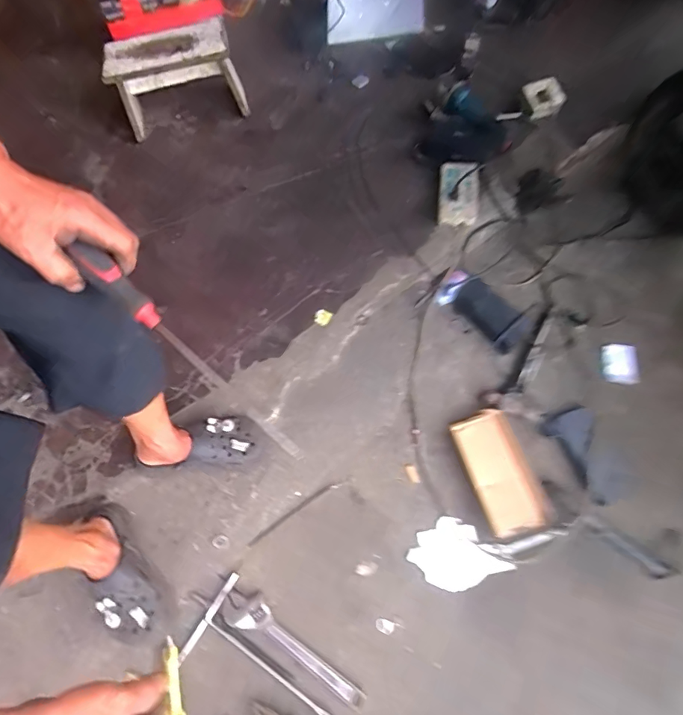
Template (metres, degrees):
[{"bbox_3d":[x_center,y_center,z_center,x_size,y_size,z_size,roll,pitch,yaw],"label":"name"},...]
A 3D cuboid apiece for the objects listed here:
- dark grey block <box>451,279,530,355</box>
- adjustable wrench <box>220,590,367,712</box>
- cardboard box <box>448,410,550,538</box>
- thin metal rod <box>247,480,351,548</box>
[{"bbox_3d":[0.332,-0.097,0.999,0.092,0.013,0.171,-45,70,5],"label":"dark grey block"},{"bbox_3d":[-0.080,0.489,0.759,0.277,0.017,0.062,25,68,14],"label":"adjustable wrench"},{"bbox_3d":[0.301,0.214,0.845,0.119,0.045,0.220,-19,65,-6],"label":"cardboard box"},{"bbox_3d":[-0.082,0.293,0.850,0.220,0.009,0.013,-32,67,-11],"label":"thin metal rod"}]

